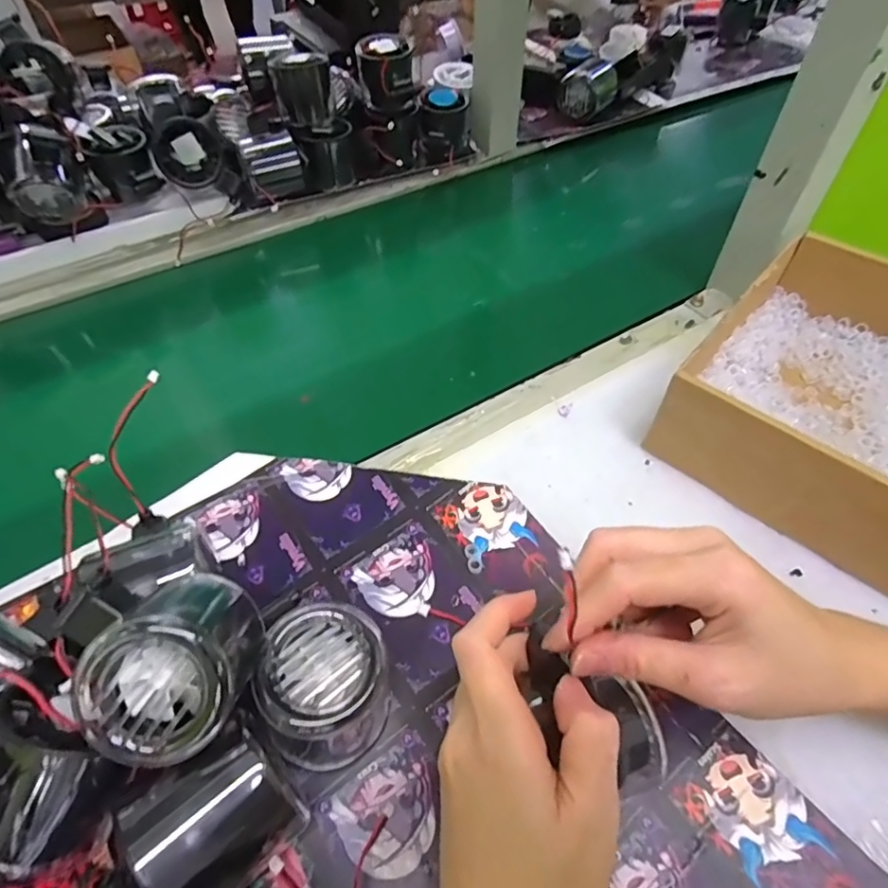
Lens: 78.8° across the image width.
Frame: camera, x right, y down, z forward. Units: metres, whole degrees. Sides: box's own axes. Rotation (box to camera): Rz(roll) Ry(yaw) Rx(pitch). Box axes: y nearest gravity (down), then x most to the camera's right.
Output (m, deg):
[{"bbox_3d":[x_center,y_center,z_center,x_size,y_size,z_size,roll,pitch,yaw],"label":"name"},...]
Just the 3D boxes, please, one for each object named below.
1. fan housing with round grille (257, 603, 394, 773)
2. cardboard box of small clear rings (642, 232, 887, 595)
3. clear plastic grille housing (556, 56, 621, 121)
[{"bbox_3d":[-0.051,0.112,0.248,0.049,0.059,0.058,9,53,6],"label":"fan housing with round grille"},{"bbox_3d":[0.269,-0.035,0.355,0.169,0.074,0.212,36,60,24],"label":"cardboard box of small clear rings"},{"bbox_3d":[0.182,-0.446,0.685,0.053,0.057,0.059,38,61,25],"label":"clear plastic grille housing"}]

